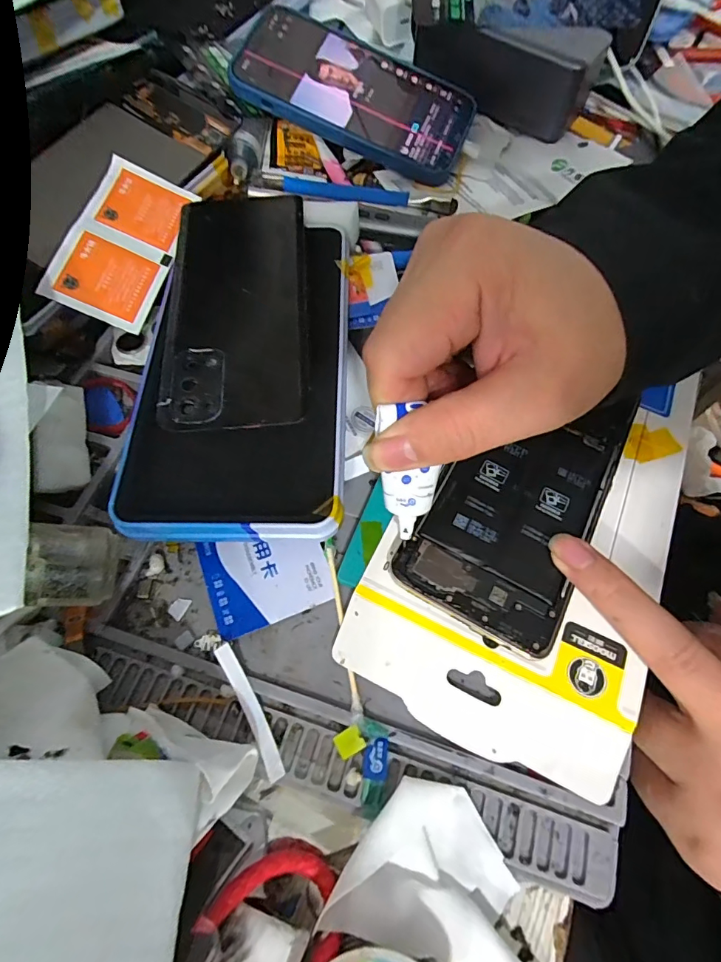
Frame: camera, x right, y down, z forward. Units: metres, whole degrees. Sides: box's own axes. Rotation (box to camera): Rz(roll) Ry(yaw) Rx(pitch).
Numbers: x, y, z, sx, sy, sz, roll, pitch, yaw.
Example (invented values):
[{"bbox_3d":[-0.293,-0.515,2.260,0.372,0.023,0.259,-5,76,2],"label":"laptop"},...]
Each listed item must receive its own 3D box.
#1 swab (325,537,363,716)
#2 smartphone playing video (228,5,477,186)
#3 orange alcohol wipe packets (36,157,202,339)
[{"bbox_3d":[-0.008,0.060,0.192,0.004,0.004,0.073,-9,63,-6],"label":"swab"},{"bbox_3d":[-0.003,-0.271,0.312,0.163,0.009,0.079,22,79,-4],"label":"smartphone playing video"},{"bbox_3d":[-0.132,-0.134,0.251,0.050,0.005,0.098,19,72,-17],"label":"orange alcohol wipe packets"}]

